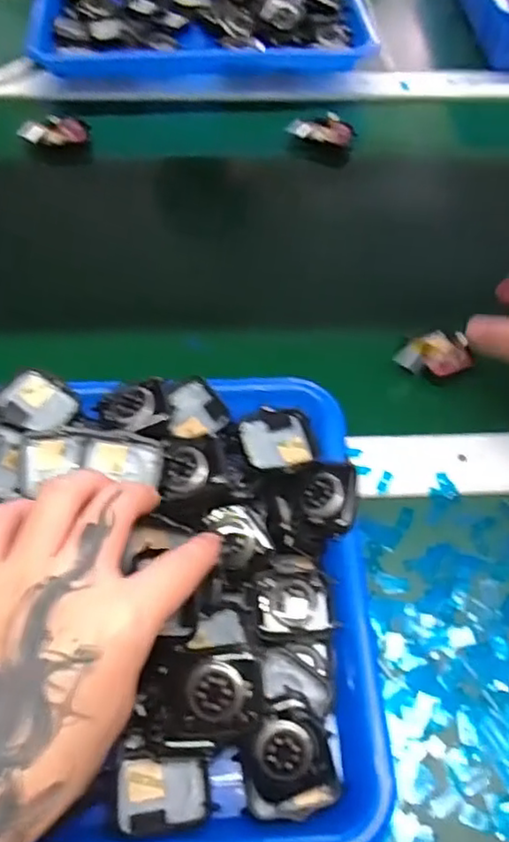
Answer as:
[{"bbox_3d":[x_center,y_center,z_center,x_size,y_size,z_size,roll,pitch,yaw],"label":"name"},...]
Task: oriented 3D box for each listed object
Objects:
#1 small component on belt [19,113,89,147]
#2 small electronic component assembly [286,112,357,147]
[{"bbox_3d":[-0.178,-0.260,0.568,0.058,0.016,0.023,-8,59,-7],"label":"small component on belt"},{"bbox_3d":[0.062,-0.269,0.582,0.060,0.014,0.026,7,58,2],"label":"small electronic component assembly"}]

